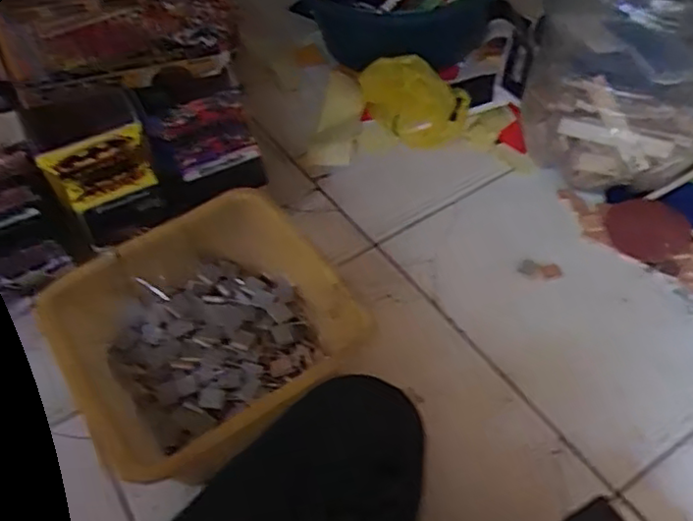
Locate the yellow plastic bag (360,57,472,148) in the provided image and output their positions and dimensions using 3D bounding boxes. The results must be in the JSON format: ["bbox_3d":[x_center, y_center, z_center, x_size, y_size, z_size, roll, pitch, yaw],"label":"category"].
[{"bbox_3d":[0.096,-0.233,0.969,0.162,0.092,0.080,13,52,15],"label":"yellow plastic bag"}]

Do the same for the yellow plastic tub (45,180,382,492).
[{"bbox_3d":[-0.138,0.080,0.692,0.287,0.098,0.270,-28,53,-18],"label":"yellow plastic tub"}]

